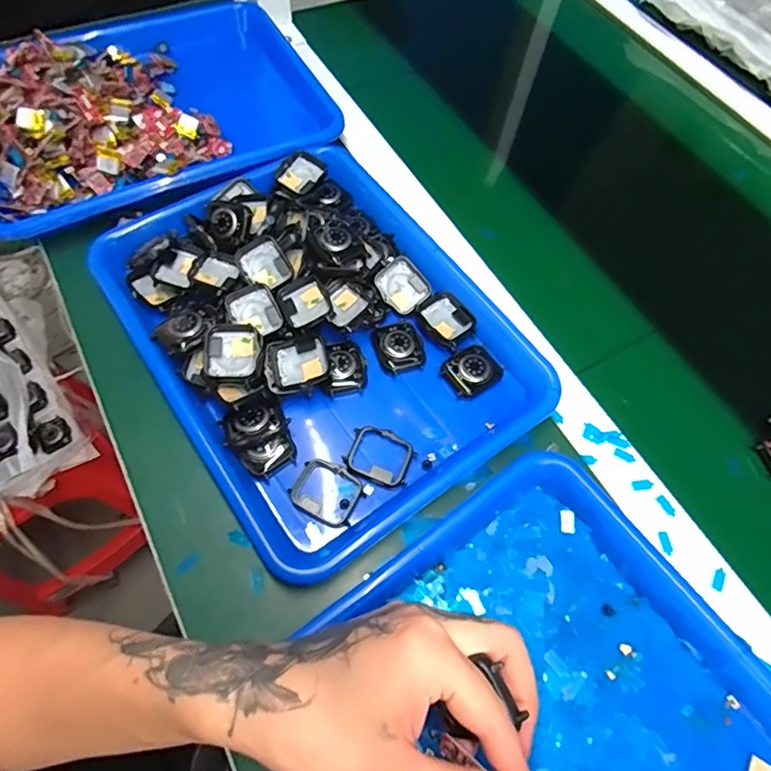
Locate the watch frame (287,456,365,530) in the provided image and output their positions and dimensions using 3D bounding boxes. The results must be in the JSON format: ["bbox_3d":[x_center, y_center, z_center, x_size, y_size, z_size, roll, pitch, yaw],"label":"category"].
[{"bbox_3d":[-0.042,0.075,0.363,0.047,0.012,0.040,27,65,10],"label":"watch frame"}]

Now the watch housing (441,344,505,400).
[{"bbox_3d":[0.070,-0.013,0.412,0.045,0.012,0.038,-34,69,-18],"label":"watch housing"}]

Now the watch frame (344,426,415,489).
[{"bbox_3d":[-0.004,0.051,0.375,0.046,0.009,0.038,22,64,8],"label":"watch frame"}]

